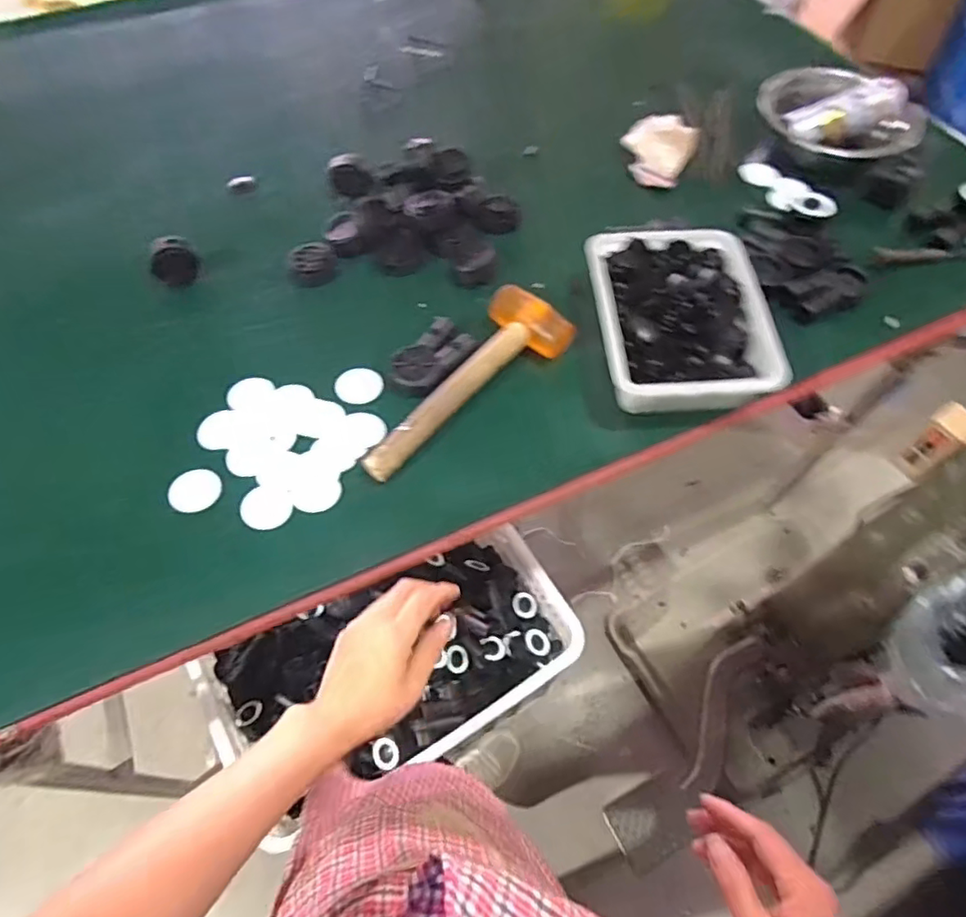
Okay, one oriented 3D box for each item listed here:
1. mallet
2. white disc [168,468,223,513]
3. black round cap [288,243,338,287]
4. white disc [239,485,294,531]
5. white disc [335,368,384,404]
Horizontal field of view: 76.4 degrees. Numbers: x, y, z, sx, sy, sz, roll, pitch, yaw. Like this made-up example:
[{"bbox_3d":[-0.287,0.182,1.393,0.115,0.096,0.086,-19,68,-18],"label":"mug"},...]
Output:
[{"bbox_3d":[-0.020,-0.078,0.673,0.100,0.059,0.272,36,66,17],"label":"mallet"},{"bbox_3d":[-0.298,0.032,0.635,0.052,0.004,0.050,1,61,-1],"label":"white disc"},{"bbox_3d":[-0.216,-0.247,0.784,0.058,0.021,0.058,1,61,-1],"label":"black round cap"},{"bbox_3d":[-0.221,0.049,0.626,0.051,0.005,0.047,1,61,-1],"label":"white disc"},{"bbox_3d":[-0.142,-0.083,0.703,0.052,0.004,0.046,-10,61,-7],"label":"white disc"}]

